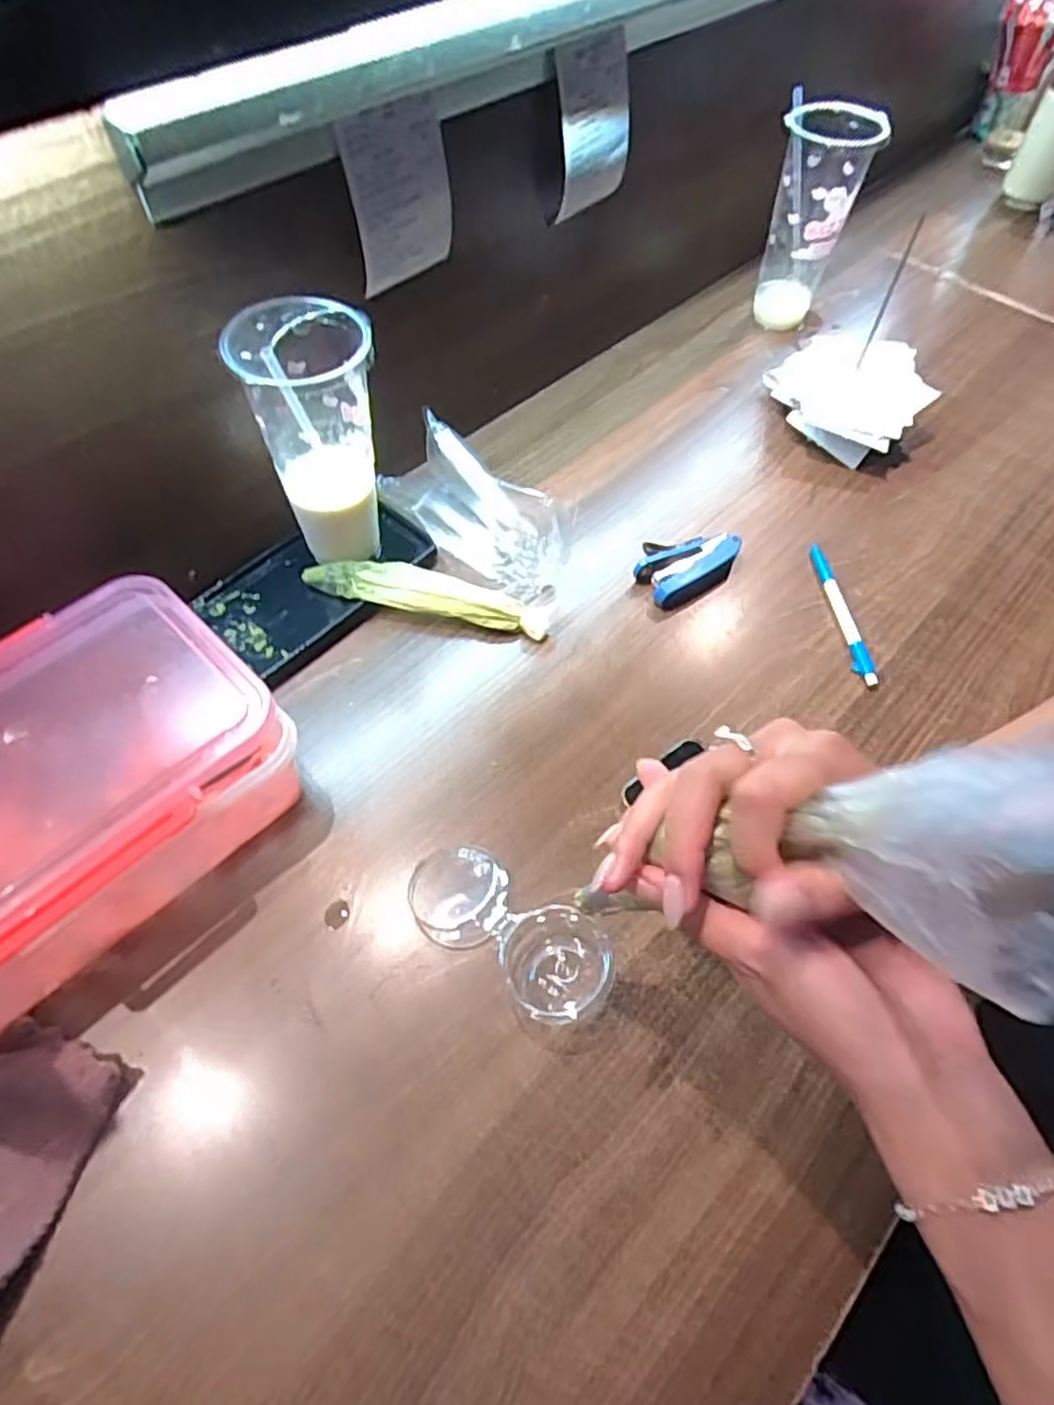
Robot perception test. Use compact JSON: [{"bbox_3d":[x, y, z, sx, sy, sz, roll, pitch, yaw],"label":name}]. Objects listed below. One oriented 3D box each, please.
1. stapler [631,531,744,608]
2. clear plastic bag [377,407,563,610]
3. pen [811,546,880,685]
[{"bbox_3d":[0.131,-0.116,0.574,0.087,0.022,0.061,-26,63,-16],"label":"stapler"},{"bbox_3d":[-0.044,-0.149,0.560,0.172,0.068,0.076,39,65,20],"label":"clear plastic bag"},{"bbox_3d":[0.251,-0.074,0.557,0.014,0.010,0.144,-2,59,-3],"label":"pen"}]

